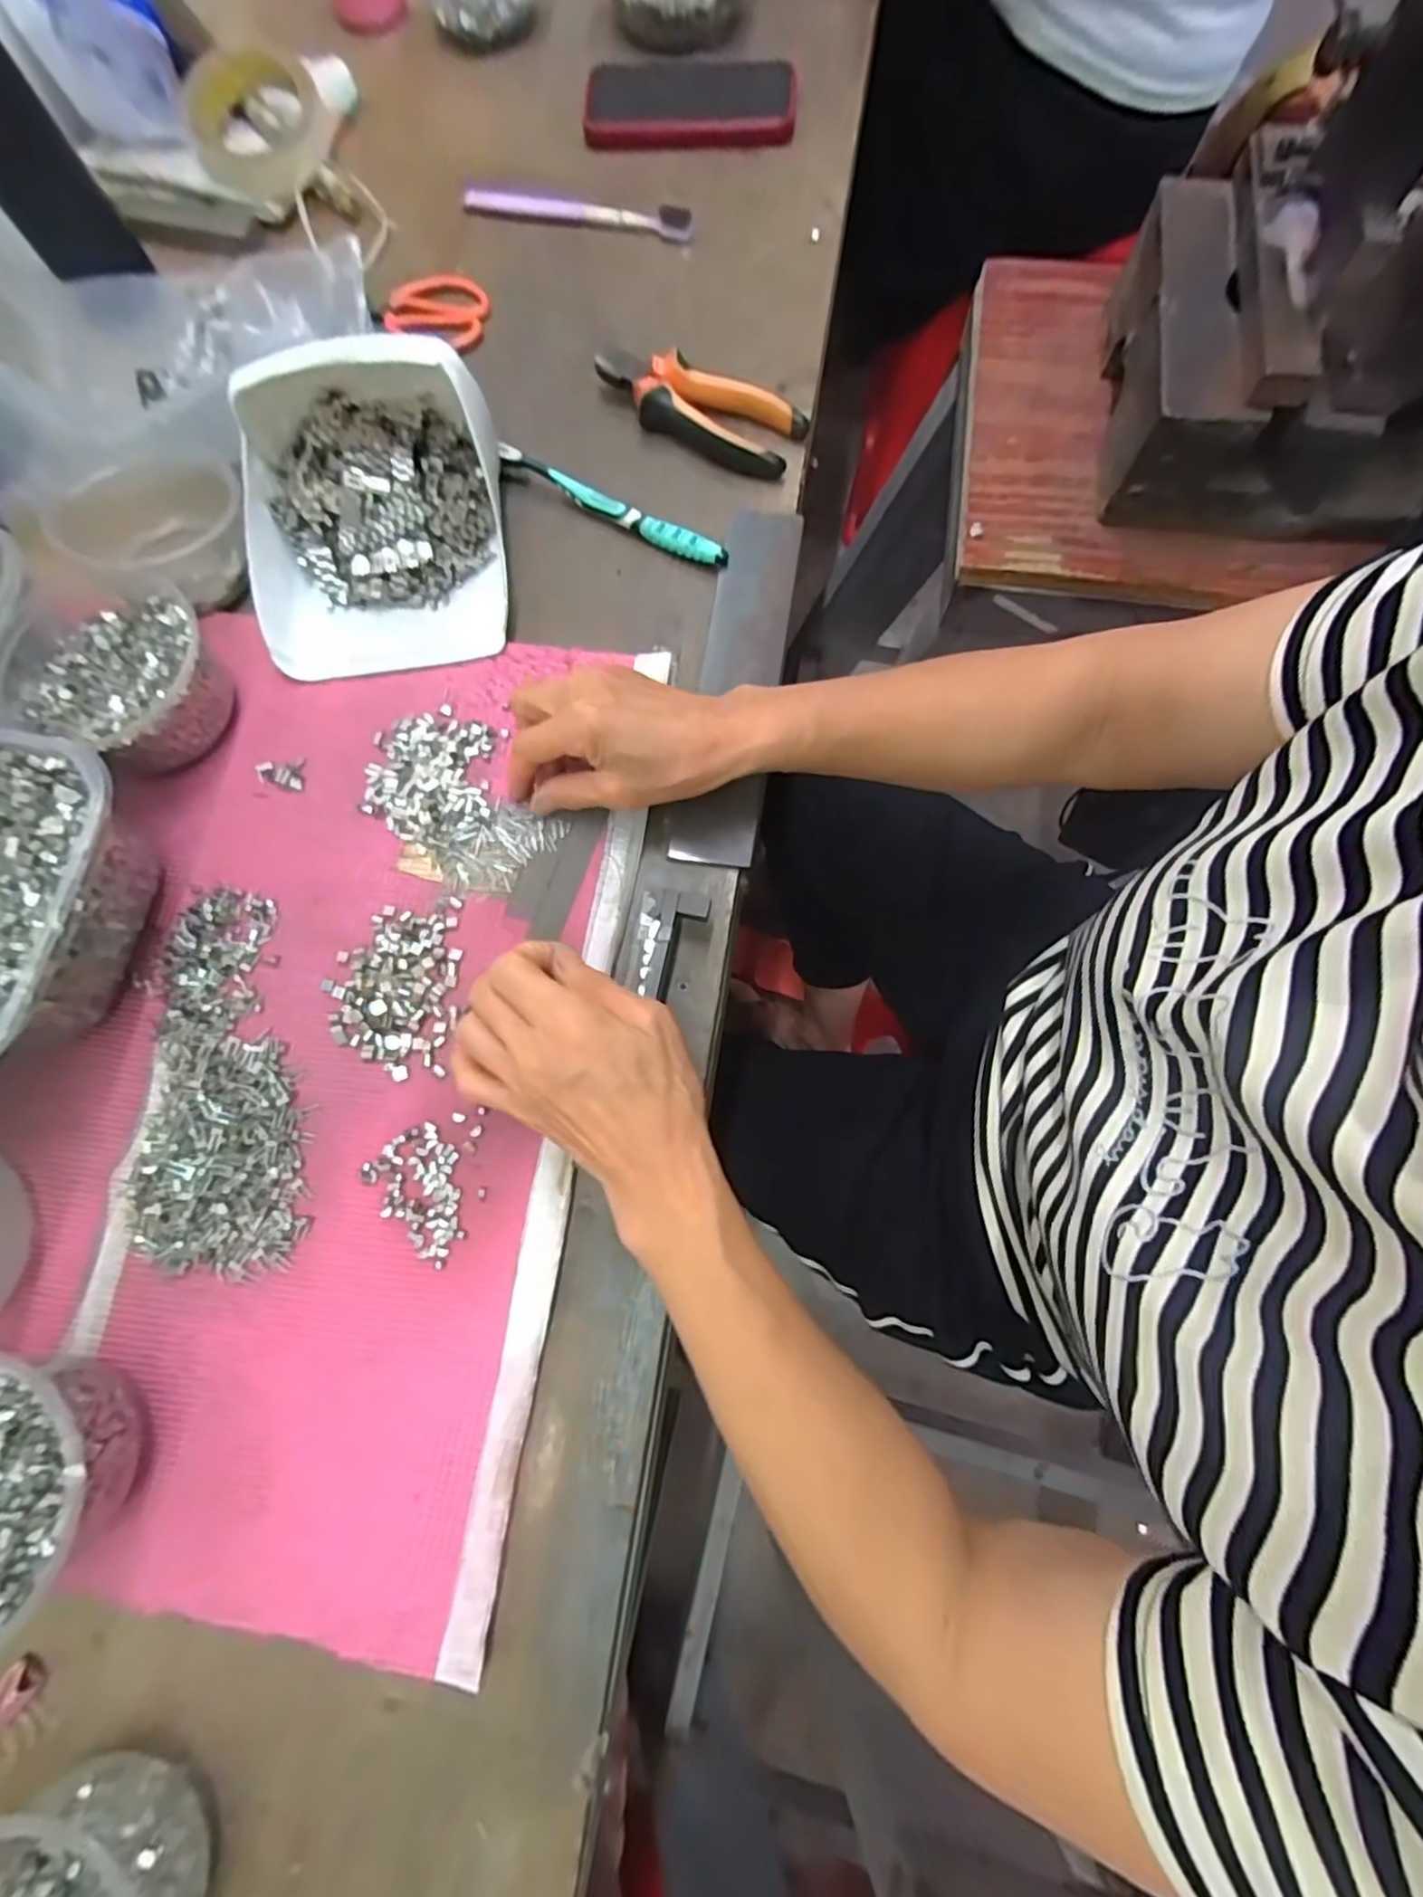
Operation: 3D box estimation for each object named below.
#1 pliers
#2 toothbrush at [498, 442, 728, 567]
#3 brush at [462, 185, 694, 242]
[{"bbox_3d":[-0.012,-0.370,0.478,0.150,0.026,0.053,25,78,8],"label":"pliers"},{"bbox_3d":[-0.067,-0.293,0.461,0.174,0.019,0.011,29,79,9],"label":"toothbrush"},{"bbox_3d":[-0.105,-0.574,0.538,0.181,0.009,0.026,7,76,4],"label":"brush"}]

